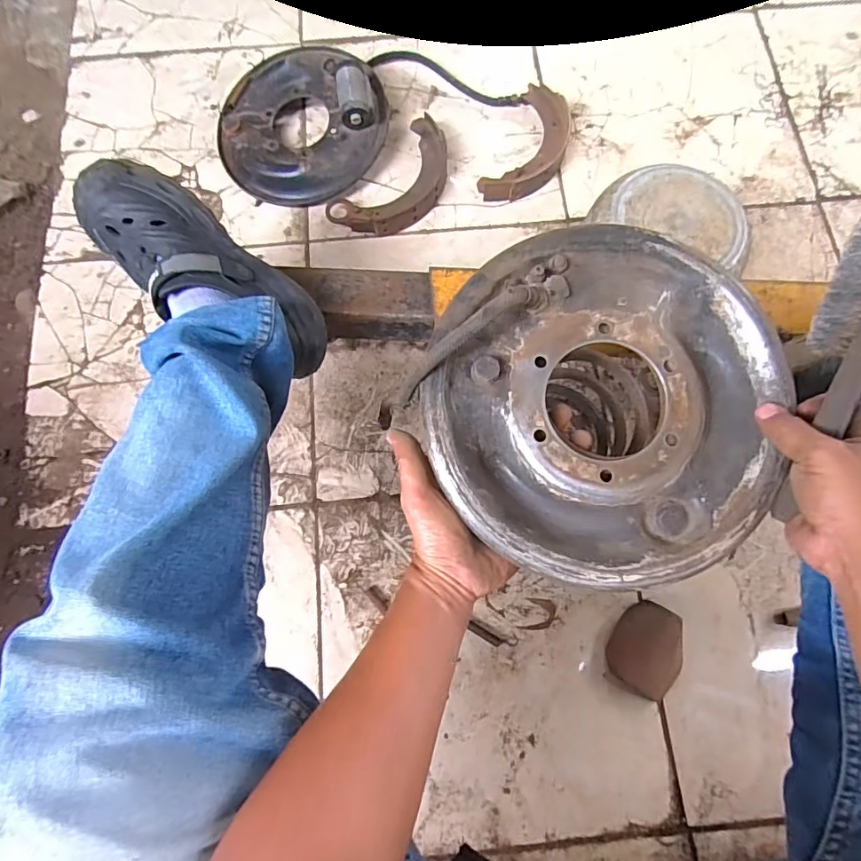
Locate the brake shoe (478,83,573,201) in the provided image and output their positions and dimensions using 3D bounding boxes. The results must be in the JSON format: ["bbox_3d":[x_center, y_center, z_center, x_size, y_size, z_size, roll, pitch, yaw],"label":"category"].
[{"bbox_3d":[0.162,-0.445,0.794,0.098,0.035,0.215,25,78,6],"label":"brake shoe"}]

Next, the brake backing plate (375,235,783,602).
[{"bbox_3d":[0.129,-0.022,0.369,0.260,0.074,0.255,0,77,1],"label":"brake backing plate"}]

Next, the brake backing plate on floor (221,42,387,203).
[{"bbox_3d":[-0.201,-0.473,0.776,0.257,0.081,0.231,3,77,1],"label":"brake backing plate on floor"}]

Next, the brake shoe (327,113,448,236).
[{"bbox_3d":[-0.048,-0.378,0.778,0.116,0.034,0.217,43,81,10],"label":"brake shoe"}]

